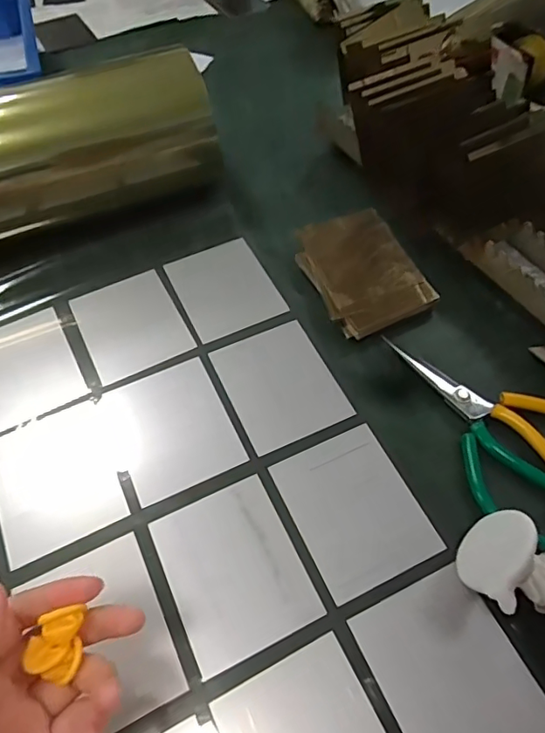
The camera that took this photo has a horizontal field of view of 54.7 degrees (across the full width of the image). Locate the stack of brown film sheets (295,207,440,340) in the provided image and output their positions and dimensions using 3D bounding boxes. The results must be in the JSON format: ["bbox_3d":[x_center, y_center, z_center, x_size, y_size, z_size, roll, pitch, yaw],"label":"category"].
[{"bbox_3d":[0.076,-0.086,0.463,0.088,0.013,0.130,-19,59,-12],"label":"stack of brown film sheets"}]

